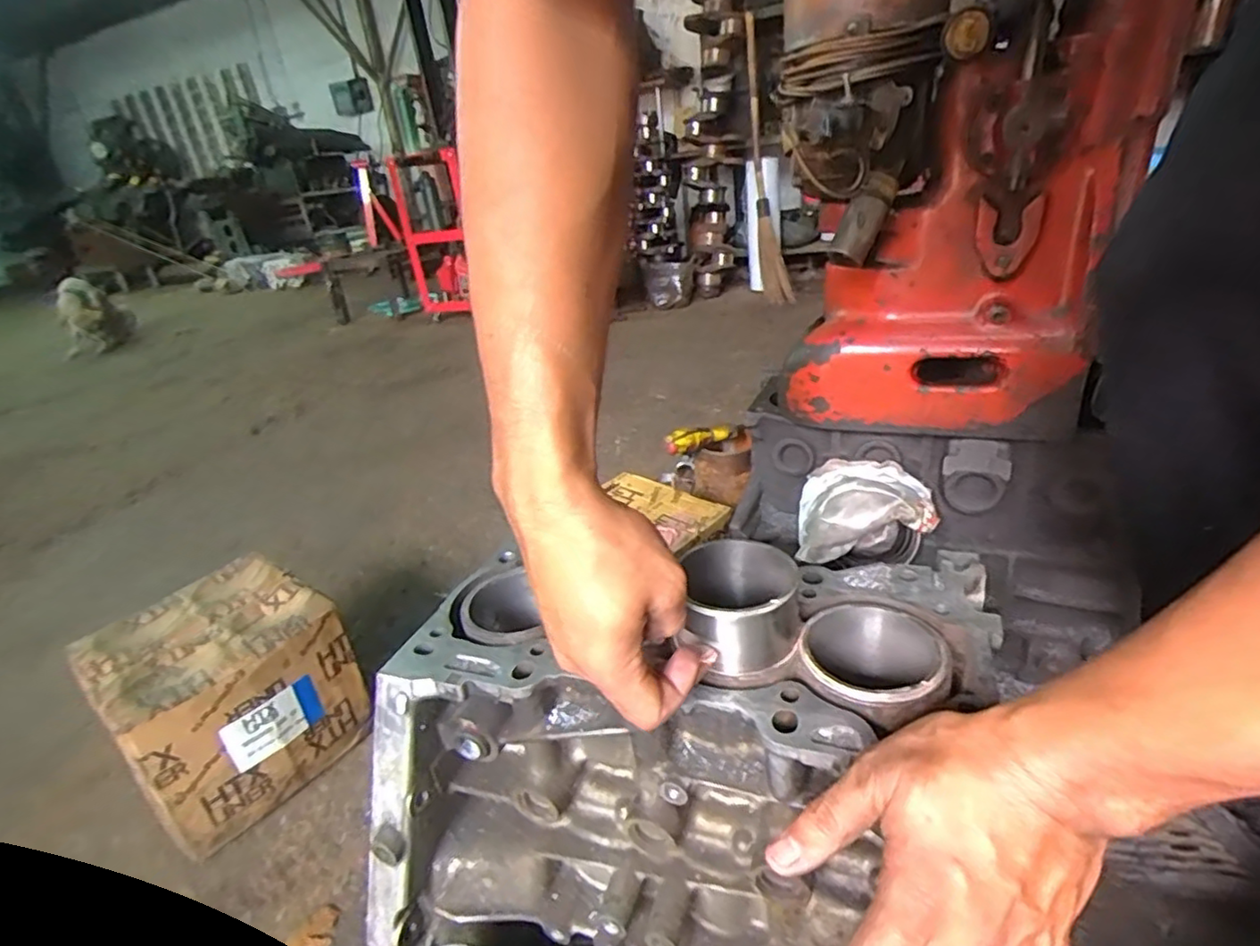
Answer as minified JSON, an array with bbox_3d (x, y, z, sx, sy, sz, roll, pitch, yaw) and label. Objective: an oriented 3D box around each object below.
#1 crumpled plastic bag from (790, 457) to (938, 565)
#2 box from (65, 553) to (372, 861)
[{"bbox_3d":[0.249,0.040,0.669,0.133,0.067,0.119,1,27,17],"label":"crumpled plastic bag"},{"bbox_3d":[-0.438,0.241,0.694,0.205,0.179,0.204,15,34,39],"label":"box"}]

